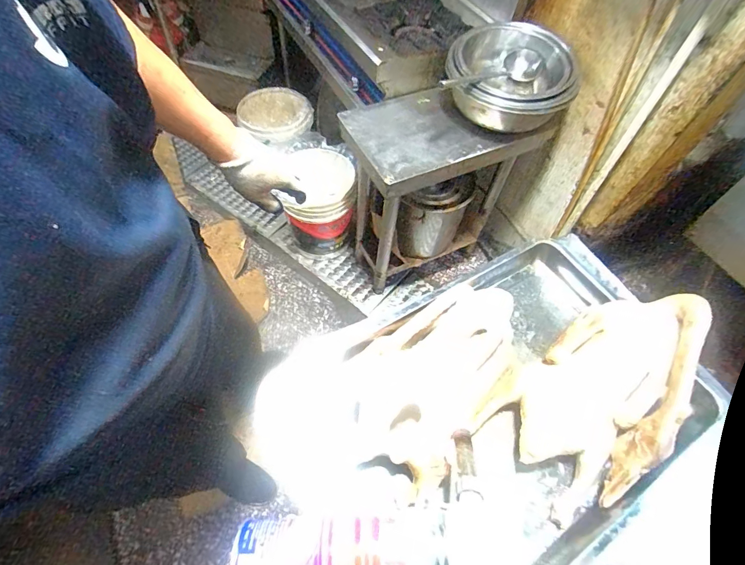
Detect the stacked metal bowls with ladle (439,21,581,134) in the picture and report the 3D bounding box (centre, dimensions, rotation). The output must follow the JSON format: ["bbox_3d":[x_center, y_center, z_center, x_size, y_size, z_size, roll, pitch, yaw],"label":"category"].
[{"bbox_3d":[0.378,-0.576,1.123,0.341,0.139,0.353,2,57,-4],"label":"stacked metal bowls with ladle"}]

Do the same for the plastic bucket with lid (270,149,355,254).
[{"bbox_3d":[-0.201,-0.297,1.583,0.247,0.359,0.289,0,57,-5],"label":"plastic bucket with lid"}]

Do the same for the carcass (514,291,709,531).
[{"bbox_3d":[0.341,0.148,0.580,0.353,0.125,0.190,-35,66,-24],"label":"carcass"}]

